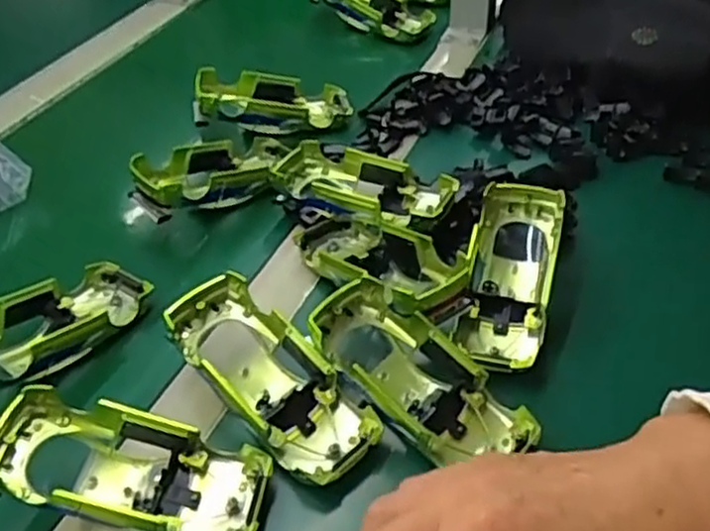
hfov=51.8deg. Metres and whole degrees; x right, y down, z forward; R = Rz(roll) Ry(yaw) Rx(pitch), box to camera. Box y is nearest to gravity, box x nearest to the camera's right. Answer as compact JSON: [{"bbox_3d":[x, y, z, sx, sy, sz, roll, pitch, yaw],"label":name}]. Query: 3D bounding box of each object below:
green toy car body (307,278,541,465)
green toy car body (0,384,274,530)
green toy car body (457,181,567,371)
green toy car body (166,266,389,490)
[{"bbox_3d":[0.032,0.065,0.400,0.129,0.035,0.056,39,54,18],"label":"green toy car body"},{"bbox_3d":[-0.112,0.104,0.361,0.131,0.034,0.056,17,43,-2],"label":"green toy car body"},{"bbox_3d":[0.097,0.005,0.453,0.051,0.043,0.125,9,43,12],"label":"green toy car body"},{"bbox_3d":[-0.048,0.065,0.405,0.055,0.037,0.132,-35,67,-31],"label":"green toy car body"}]

